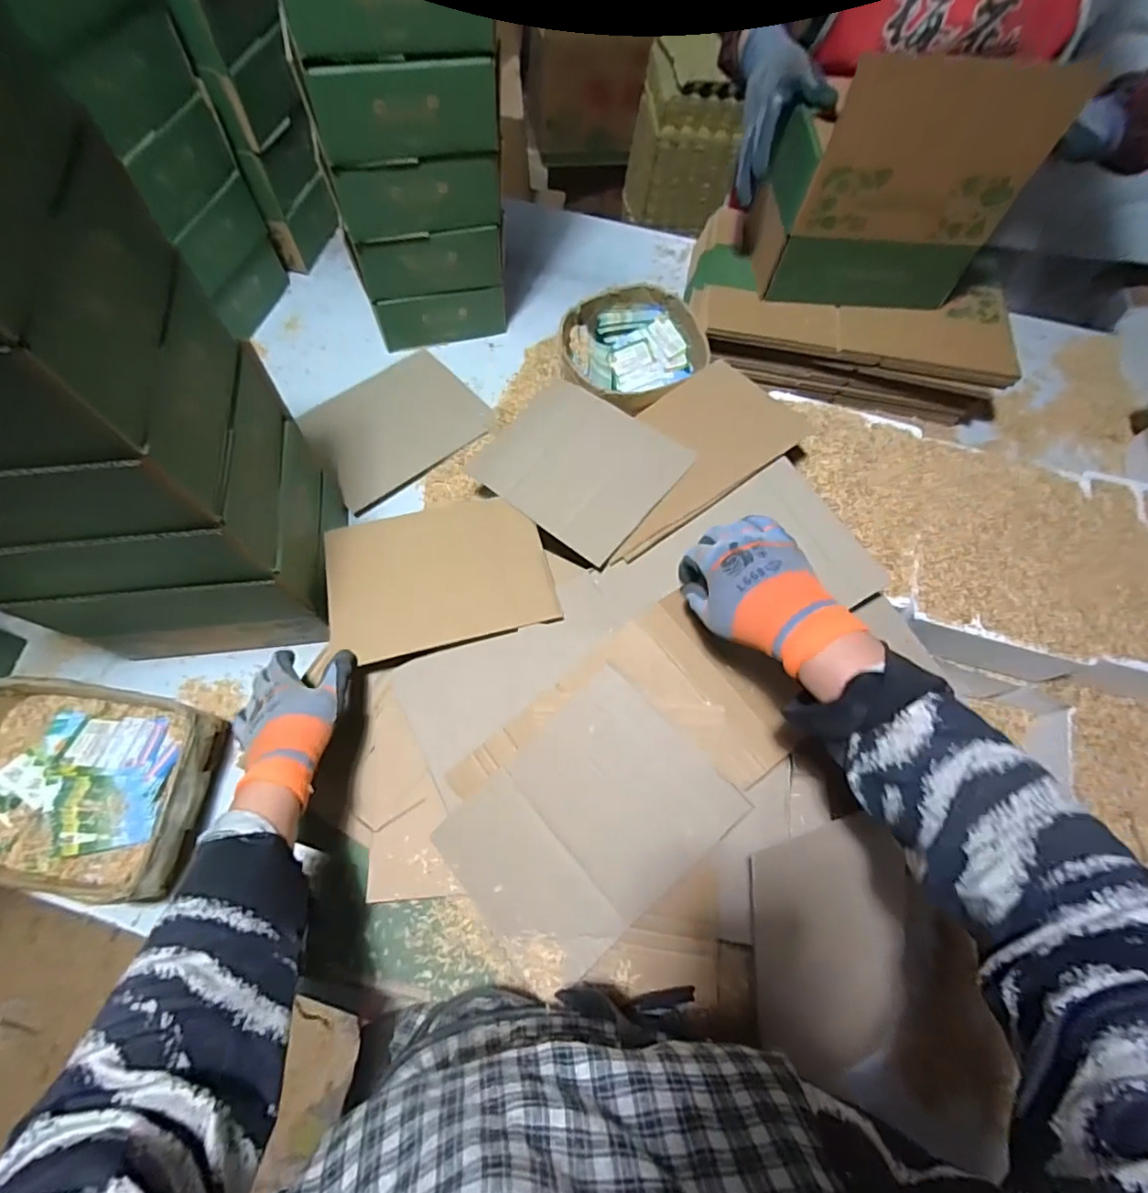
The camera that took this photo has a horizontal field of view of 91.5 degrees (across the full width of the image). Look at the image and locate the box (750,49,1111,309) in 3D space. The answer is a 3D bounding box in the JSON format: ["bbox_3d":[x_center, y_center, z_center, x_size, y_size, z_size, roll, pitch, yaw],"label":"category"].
[{"bbox_3d":[0.388,-0.520,0.678,0.250,0.265,0.148,5,67,0],"label":"box"}]

